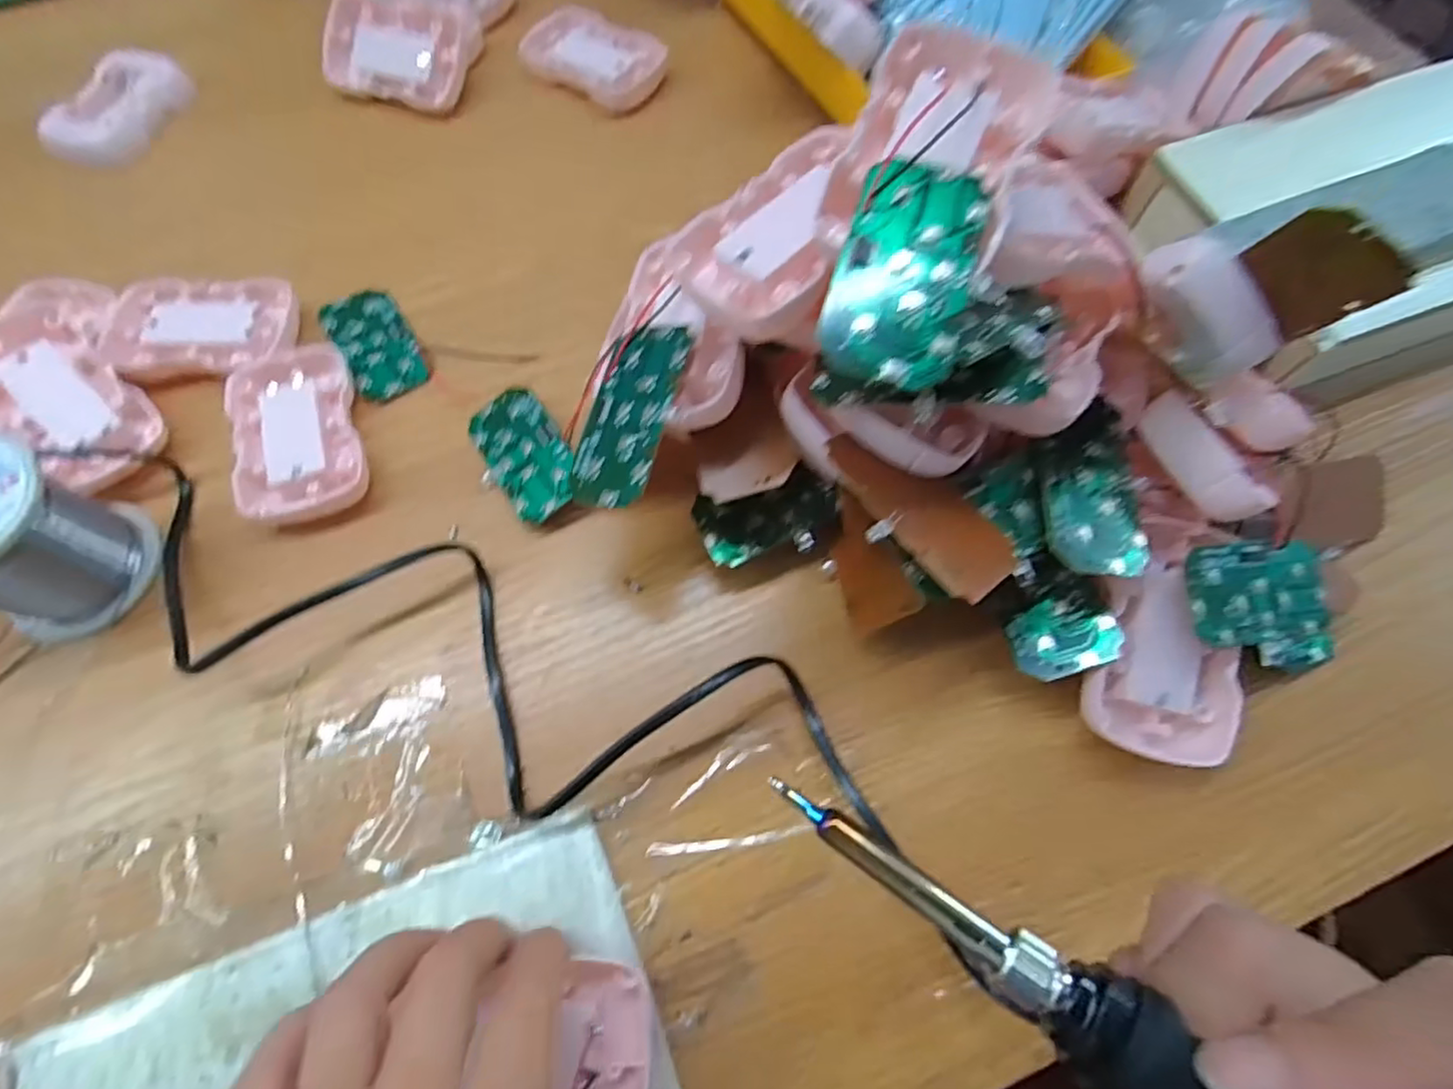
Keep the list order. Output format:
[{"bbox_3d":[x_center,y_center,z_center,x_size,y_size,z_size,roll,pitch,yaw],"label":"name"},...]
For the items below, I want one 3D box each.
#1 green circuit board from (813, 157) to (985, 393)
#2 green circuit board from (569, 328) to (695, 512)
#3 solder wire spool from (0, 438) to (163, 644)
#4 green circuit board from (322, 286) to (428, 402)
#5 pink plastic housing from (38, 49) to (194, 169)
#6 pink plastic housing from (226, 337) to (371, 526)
[{"bbox_3d":[0.052,-0.079,0.192,0.038,0.006,0.071,17,77,5],"label":"green circuit board"},{"bbox_3d":[-0.037,-0.048,0.252,0.037,0.005,0.071,8,77,30],"label":"green circuit board"},{"bbox_3d":[-0.284,-0.002,0.270,0.061,0.061,0.061,20,69,9],"label":"solder wire spool"},{"bbox_3d":[-0.182,-0.104,0.347,0.036,0.005,0.072,-31,70,-12],"label":"green circuit board"},{"bbox_3d":[-0.370,-0.267,0.412,0.056,0.017,0.093,15,68,7],"label":"pink plastic housing"},{"bbox_3d":[-0.202,-0.054,0.319,0.052,0.015,0.095,-19,68,-7],"label":"pink plastic housing"}]

